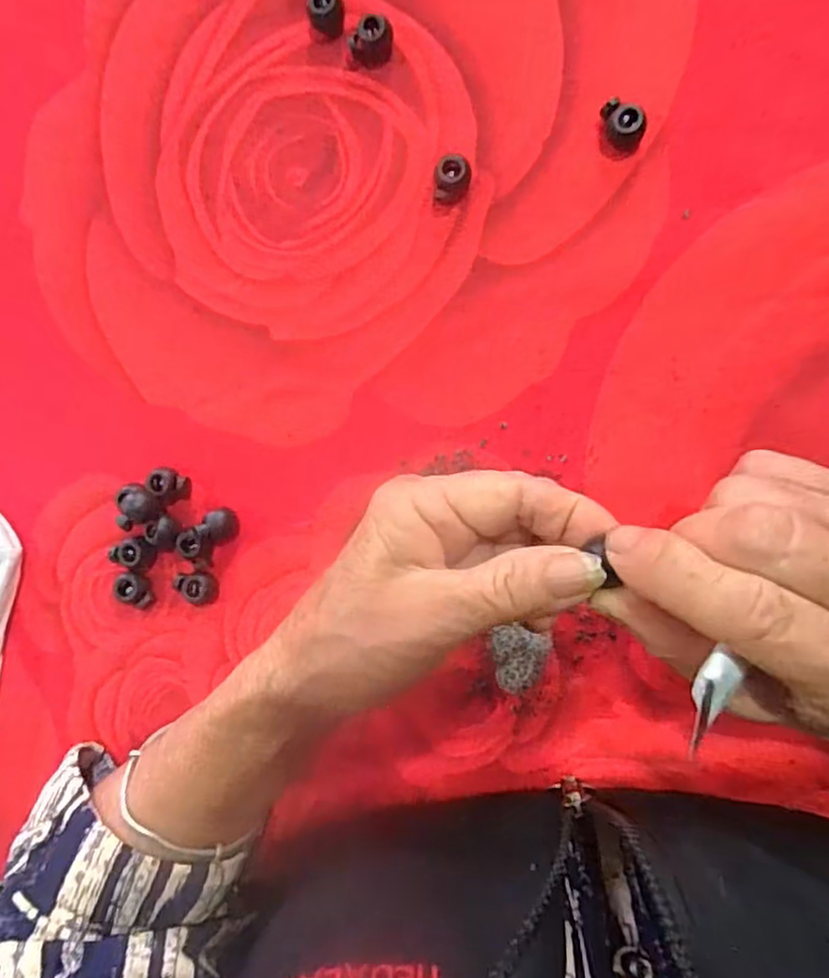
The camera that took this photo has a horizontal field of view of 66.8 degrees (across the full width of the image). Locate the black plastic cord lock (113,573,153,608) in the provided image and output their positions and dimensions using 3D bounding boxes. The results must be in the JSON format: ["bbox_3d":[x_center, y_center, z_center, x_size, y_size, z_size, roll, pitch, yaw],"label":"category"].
[{"bbox_3d":[-0.131,0.047,0.295,0.017,0.010,0.013,26,96,6],"label":"black plastic cord lock"}]

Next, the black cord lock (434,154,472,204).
[{"bbox_3d":[0.016,-0.130,0.266,0.015,0.011,0.017,4,94,8],"label":"black cord lock"}]

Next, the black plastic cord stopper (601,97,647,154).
[{"bbox_3d":[0.082,-0.144,0.250,0.019,0.012,0.015,25,96,6],"label":"black plastic cord stopper"}]

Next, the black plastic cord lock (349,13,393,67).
[{"bbox_3d":[-0.017,-0.190,0.266,0.014,0.012,0.017,36,97,5],"label":"black plastic cord lock"}]

